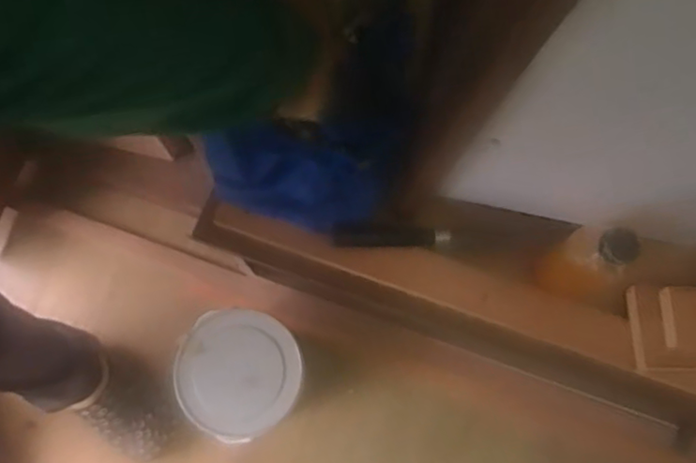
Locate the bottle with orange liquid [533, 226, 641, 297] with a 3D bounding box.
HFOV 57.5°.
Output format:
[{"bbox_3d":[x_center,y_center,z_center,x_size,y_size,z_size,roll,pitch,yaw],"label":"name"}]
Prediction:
[{"bbox_3d":[0.219,0.027,0.583,0.056,0.155,0.059,0,78,0],"label":"bottle with orange liquid"}]

